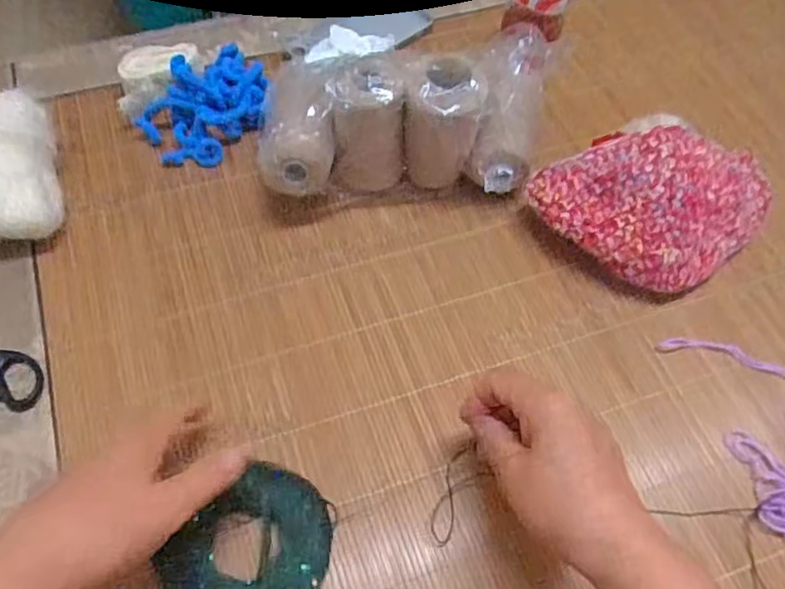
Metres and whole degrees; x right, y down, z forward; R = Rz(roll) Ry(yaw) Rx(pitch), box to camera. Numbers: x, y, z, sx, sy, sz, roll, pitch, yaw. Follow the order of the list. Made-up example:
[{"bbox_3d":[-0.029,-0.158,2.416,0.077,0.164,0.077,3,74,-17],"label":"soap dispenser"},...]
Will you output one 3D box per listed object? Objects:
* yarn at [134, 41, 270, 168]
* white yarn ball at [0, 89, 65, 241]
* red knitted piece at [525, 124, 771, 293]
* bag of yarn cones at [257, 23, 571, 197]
[{"bbox_3d":[-0.162,-0.167,0.581,0.120,0.040,0.085,-40,67,-21],"label":"yarn"},{"bbox_3d":[-0.308,-0.093,0.512,0.080,0.083,0.106,-11,60,-7],"label":"white yarn ball"},{"bbox_3d":[0.208,-0.074,0.512,0.163,0.078,0.134,-31,64,-17],"label":"red knitted piece"},{"bbox_3d":[0.013,-0.126,0.516,0.227,0.117,0.079,-4,60,-3],"label":"bag of yarn cones"}]

